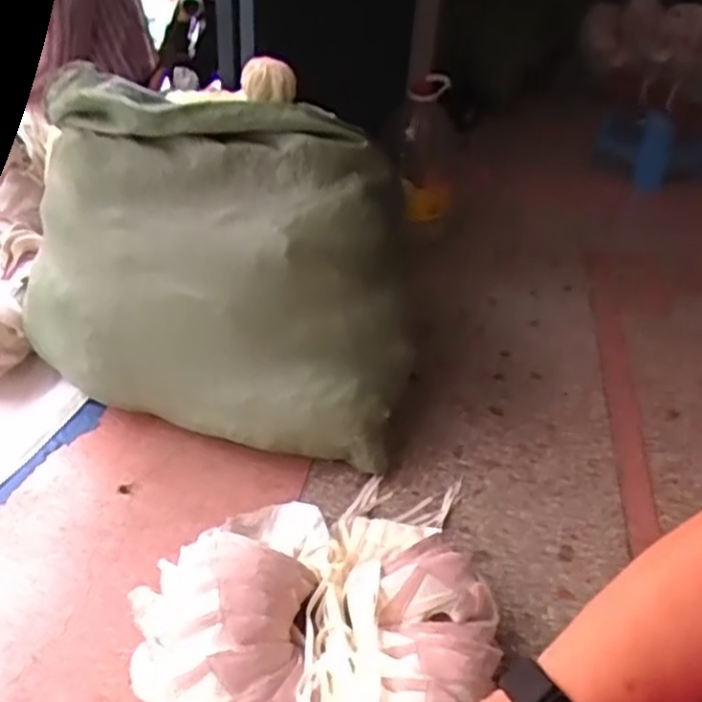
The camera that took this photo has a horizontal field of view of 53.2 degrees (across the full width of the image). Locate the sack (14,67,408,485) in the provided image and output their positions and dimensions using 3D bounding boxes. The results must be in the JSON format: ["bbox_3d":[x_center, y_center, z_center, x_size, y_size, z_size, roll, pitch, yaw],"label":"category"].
[{"bbox_3d":[-0.226,-0.151,1.197,0.671,0.501,0.313,9,36,7],"label":"sack"}]

